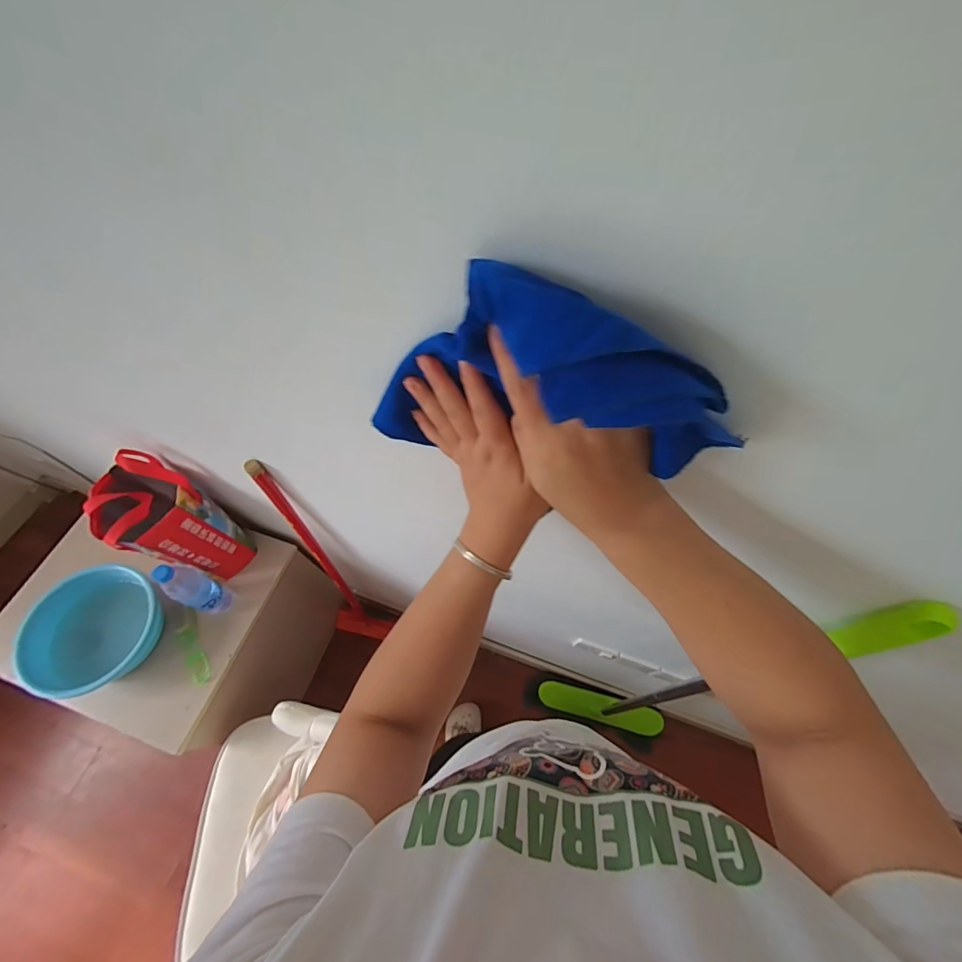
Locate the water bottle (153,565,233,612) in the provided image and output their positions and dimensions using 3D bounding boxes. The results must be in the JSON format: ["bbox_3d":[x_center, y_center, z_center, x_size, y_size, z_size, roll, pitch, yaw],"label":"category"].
[{"bbox_3d":[-0.575,0.215,0.856,0.064,0.225,0.062,0,62,0],"label":"water bottle"}]

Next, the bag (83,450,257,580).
[{"bbox_3d":[-0.631,0.087,0.874,0.197,0.312,0.156,28,65,14],"label":"bag"}]

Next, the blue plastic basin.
[{"bbox_3d":[-0.780,0.306,0.877,0.250,0.103,0.236,0,62,0],"label":"blue plastic basin"}]

